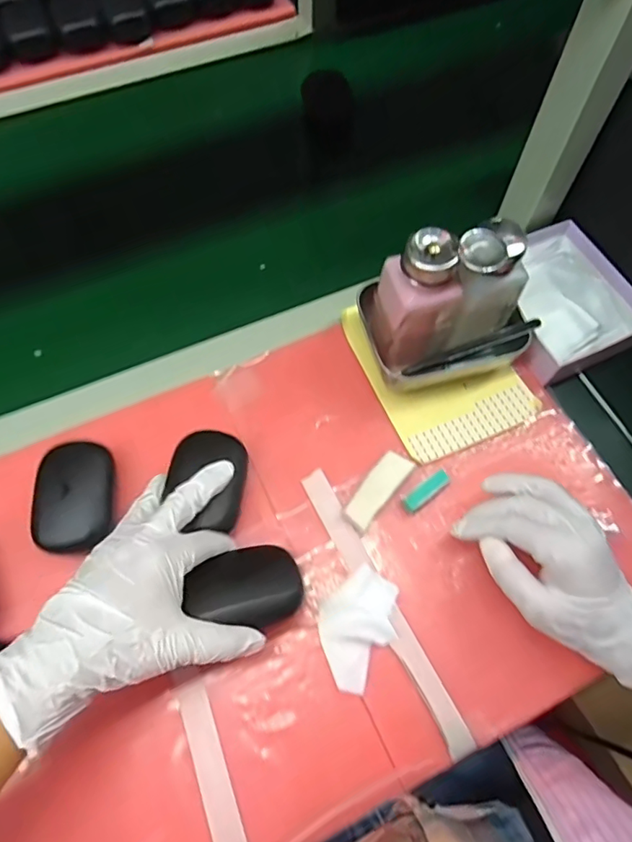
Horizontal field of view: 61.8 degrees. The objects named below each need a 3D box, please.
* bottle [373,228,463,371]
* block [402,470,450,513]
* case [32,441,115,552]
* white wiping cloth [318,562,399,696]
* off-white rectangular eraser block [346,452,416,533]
[{"bbox_3d":[0.075,-0.088,0.418,0.058,0.134,0.058,-18,68,-8],"label":"bottle"},{"bbox_3d":[0.088,0.057,0.419,0.041,0.018,0.015,-32,69,-14],"label":"block"},{"bbox_3d":[-0.181,0.057,0.399,0.054,0.025,0.080,-9,65,-5],"label":"case"},{"bbox_3d":[0.031,0.148,0.382,0.051,0.005,0.077,35,69,15],"label":"white wiping cloth"},{"bbox_3d":[0.050,0.055,0.423,0.024,0.009,0.070,38,70,16],"label":"off-white rectangular eraser block"}]

